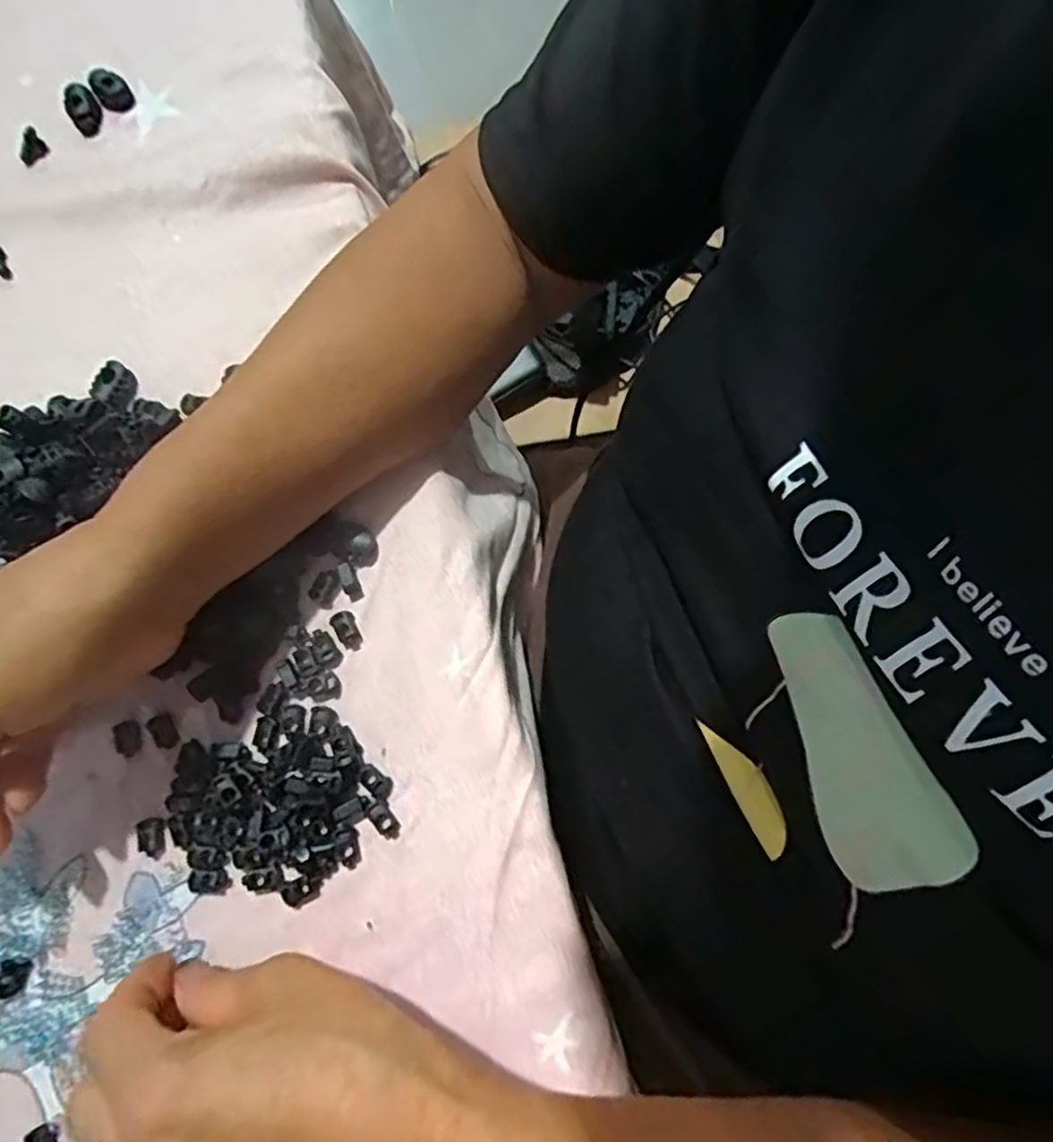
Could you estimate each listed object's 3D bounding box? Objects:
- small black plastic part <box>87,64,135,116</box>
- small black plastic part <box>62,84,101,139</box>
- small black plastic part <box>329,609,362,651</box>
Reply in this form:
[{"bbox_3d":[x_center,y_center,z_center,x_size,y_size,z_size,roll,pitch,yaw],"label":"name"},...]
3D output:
[{"bbox_3d":[-0.232,-0.268,0.392,0.018,0.018,0.017,-32,78,-6],"label":"small black plastic part"},{"bbox_3d":[-0.247,-0.258,0.392,0.018,0.015,0.018,-35,78,-6],"label":"small black plastic part"},{"bbox_3d":[-0.082,0.028,0.323,0.010,0.005,0.018,-29,78,-3],"label":"small black plastic part"}]

